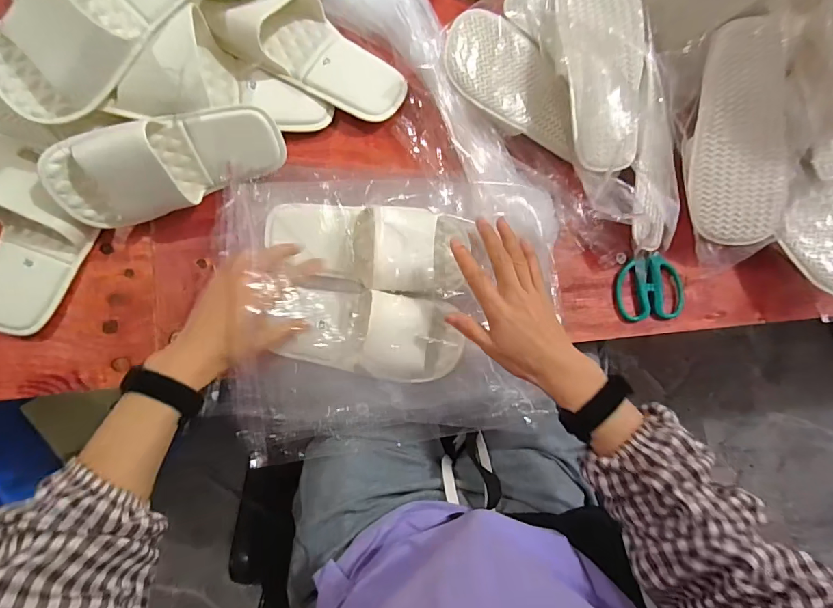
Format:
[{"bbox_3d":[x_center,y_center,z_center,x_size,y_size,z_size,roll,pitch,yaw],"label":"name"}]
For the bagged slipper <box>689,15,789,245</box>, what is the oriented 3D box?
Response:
[{"bbox_3d":[0.367,-0.189,0.499,0.101,0.050,0.233,-7,105,13],"label":"bagged slipper"}]

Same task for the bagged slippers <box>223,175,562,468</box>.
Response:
[{"bbox_3d":[-0.031,0.002,0.480,0.362,0.074,0.314,-2,86,-4],"label":"bagged slippers"}]

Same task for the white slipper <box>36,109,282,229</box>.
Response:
[{"bbox_3d":[-0.261,-0.148,0.458,0.228,0.062,0.100,-11,127,-1],"label":"white slipper"}]

